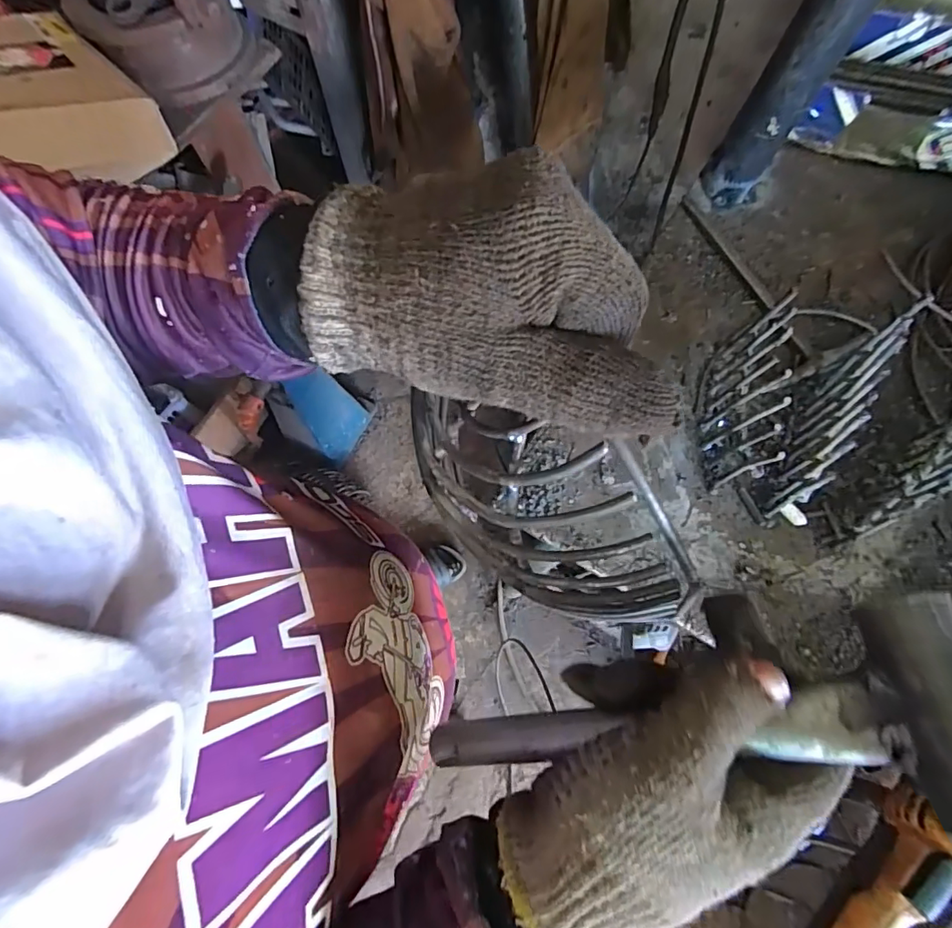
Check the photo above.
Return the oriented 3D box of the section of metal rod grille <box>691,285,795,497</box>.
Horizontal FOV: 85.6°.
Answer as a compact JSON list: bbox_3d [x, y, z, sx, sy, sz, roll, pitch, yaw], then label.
[{"bbox_3d":[0.219,-0.055,0.420,0.043,0.082,0.143,13,72,6],"label":"section of metal rod grille"}]

